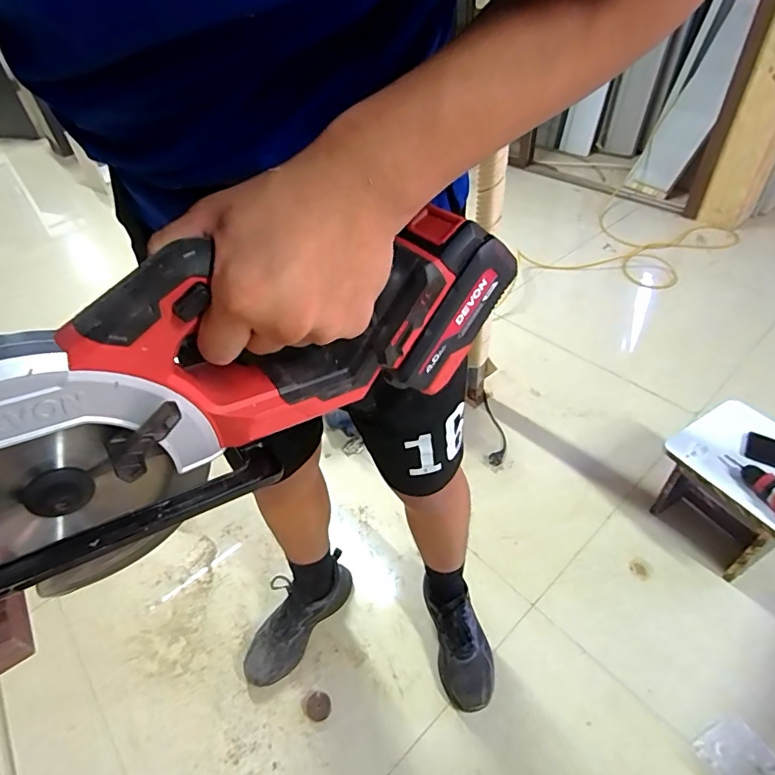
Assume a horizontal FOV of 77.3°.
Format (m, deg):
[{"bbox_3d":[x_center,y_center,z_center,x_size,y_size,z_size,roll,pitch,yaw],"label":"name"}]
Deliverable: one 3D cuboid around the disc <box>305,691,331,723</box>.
[{"bbox_3d":[-0.140,0.644,0.978,0.050,0.005,0.051,-3,45,3],"label":"disc"}]

